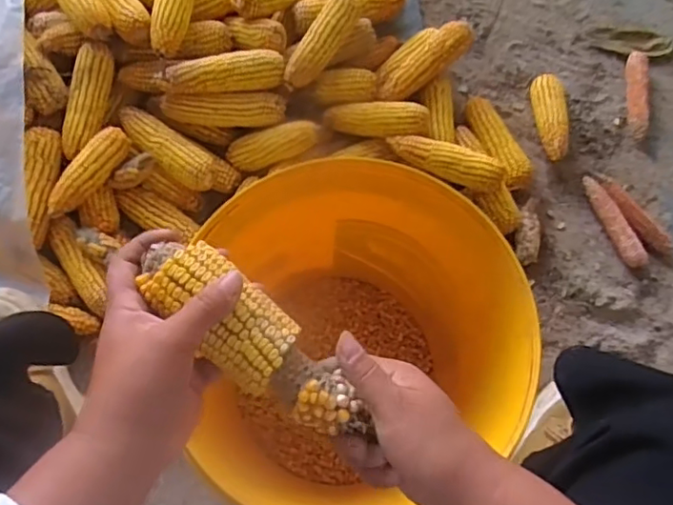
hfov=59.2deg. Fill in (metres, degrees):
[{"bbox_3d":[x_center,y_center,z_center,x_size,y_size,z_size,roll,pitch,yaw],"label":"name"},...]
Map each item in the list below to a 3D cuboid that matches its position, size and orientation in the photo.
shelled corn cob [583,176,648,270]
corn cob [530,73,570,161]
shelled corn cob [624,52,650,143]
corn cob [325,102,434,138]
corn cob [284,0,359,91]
[{"bbox_3d":[0.405,-0.046,0.870,0.030,0.026,0.149,-22,75,-10],"label":"shelled corn cob"},{"bbox_3d":[0.333,-0.209,0.920,0.049,0.047,0.155,3,72,-2],"label":"corn cob"},{"bbox_3d":[0.474,-0.252,0.937,0.036,0.038,0.158,12,72,1],"label":"shelled corn cob"},{"bbox_3d":[0.060,-0.189,0.841,0.148,0.040,0.042,6,72,1],"label":"corn cob"},{"bbox_3d":[-0.019,-0.298,0.835,0.046,0.038,0.165,30,73,7],"label":"corn cob"}]

